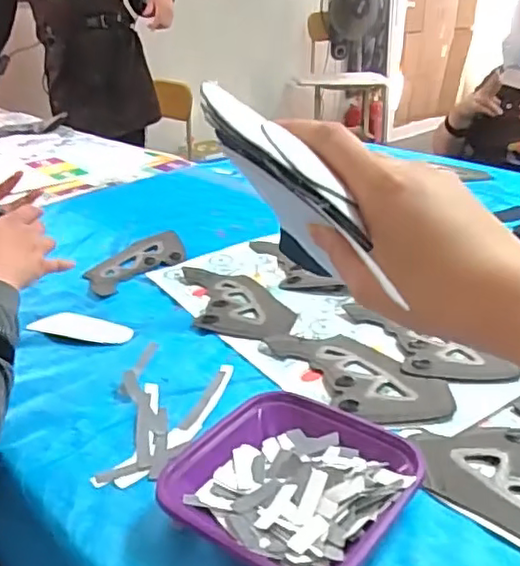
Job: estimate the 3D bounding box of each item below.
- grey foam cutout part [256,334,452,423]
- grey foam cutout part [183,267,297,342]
[{"bbox_3d":[0.099,0.097,0.684,0.103,0.006,0.219,-25,35,-36],"label":"grey foam cutout part"},{"bbox_3d":[-0.029,0.023,0.830,0.121,0.013,0.191,-8,28,-10],"label":"grey foam cutout part"}]

